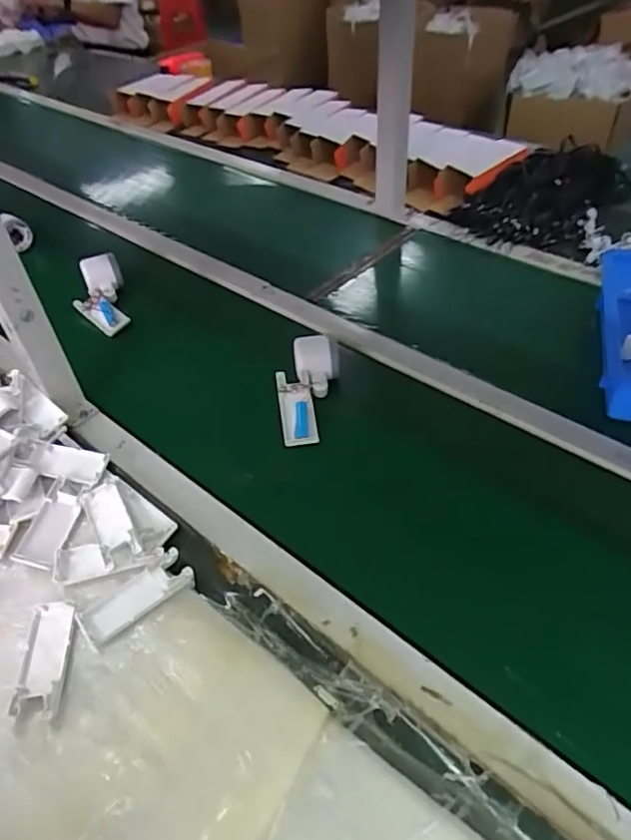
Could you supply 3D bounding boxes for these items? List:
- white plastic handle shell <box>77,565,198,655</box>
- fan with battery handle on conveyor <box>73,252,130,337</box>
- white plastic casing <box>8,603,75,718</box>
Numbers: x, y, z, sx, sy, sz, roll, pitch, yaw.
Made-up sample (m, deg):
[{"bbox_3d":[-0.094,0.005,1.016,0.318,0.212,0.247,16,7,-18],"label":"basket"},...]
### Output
[{"bbox_3d":[-0.165,0.166,0.537,0.103,0.009,0.042,-31,50,-25],"label":"white plastic handle shell"},{"bbox_3d":[-0.338,-0.202,0.904,0.071,0.039,0.166,-12,65,-8],"label":"fan with battery handle on conveyor"},{"bbox_3d":[-0.239,0.208,0.509,0.039,0.007,0.097,-6,44,-2],"label":"white plastic casing"}]

